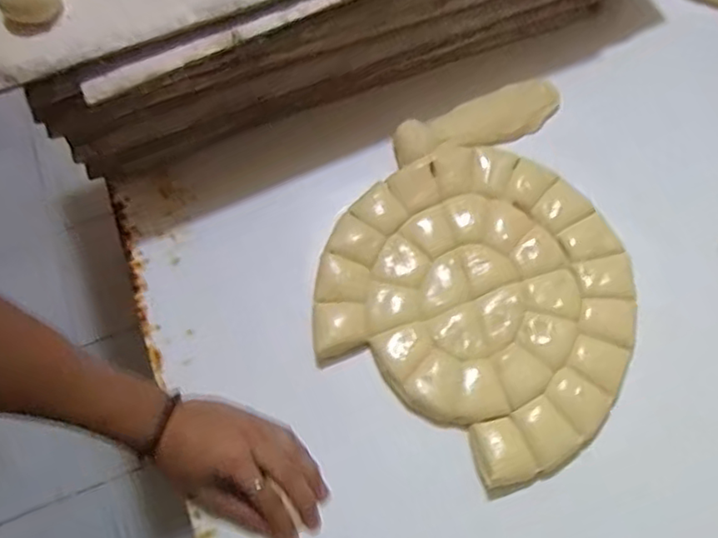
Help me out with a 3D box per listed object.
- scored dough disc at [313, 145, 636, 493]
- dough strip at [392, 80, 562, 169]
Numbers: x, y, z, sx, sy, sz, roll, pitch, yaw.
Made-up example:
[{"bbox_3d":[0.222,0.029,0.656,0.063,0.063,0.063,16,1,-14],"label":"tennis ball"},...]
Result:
[{"bbox_3d":[0.111,0.019,0.583,0.272,0.021,0.250,34,74,15],"label":"scored dough disc"},{"bbox_3d":[0.119,-0.146,0.647,0.176,0.021,0.052,-22,69,-6],"label":"dough strip"}]

